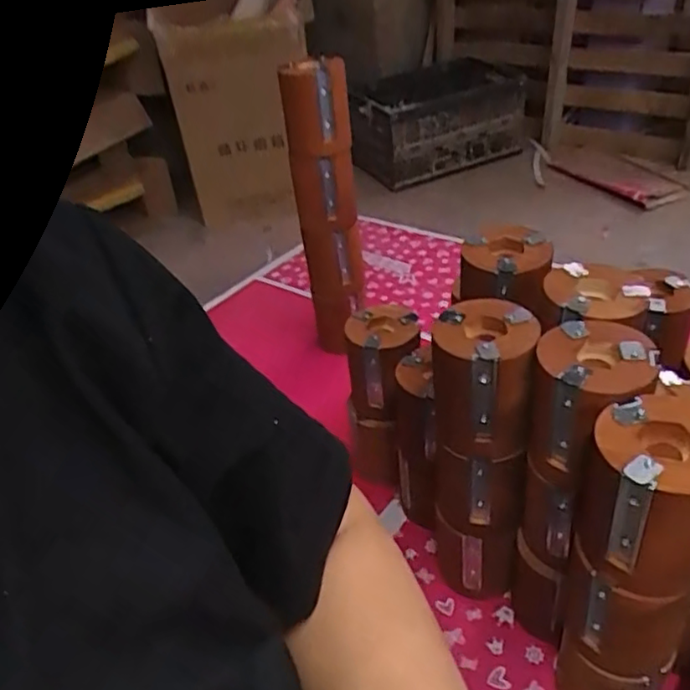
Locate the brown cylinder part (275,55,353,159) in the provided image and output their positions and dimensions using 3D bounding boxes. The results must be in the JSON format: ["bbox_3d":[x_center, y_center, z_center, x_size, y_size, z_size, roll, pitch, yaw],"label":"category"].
[{"bbox_3d":[-0.036,-0.292,0.785,0.076,0.106,0.062,-10,37,-5],"label":"brown cylinder part"}]

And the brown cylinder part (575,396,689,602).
[{"bbox_3d":[0.194,0.094,0.404,0.078,0.104,0.082,15,43,28],"label":"brown cylinder part"}]

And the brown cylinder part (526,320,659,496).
[{"bbox_3d":[0.178,0.048,0.466,0.072,0.108,0.077,-5,37,4],"label":"brown cylinder part"}]

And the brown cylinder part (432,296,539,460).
[{"bbox_3d":[0.108,0.029,0.510,0.078,0.108,0.082,3,38,14],"label":"brown cylinder part"}]

